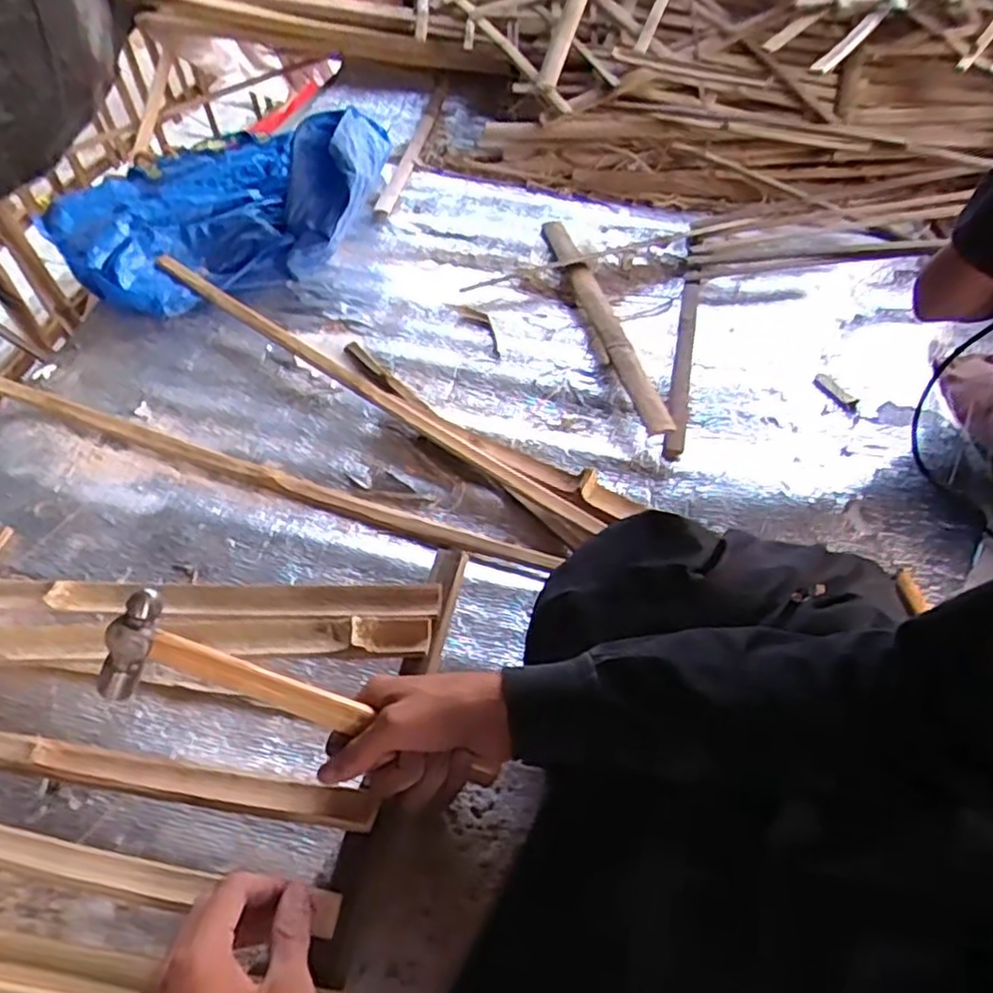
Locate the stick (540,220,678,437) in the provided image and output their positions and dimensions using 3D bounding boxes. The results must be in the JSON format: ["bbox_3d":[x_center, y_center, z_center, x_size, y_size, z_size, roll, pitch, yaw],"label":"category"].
[{"bbox_3d":[0.146,-0.257,0.992,0.041,0.030,0.488,-9,51,-11],"label":"stick"}]

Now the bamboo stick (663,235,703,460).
[{"bbox_3d":[0.264,-0.228,0.981,0.027,0.030,0.479,12,50,6],"label":"bamboo stick"}]

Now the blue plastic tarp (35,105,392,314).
[{"bbox_3d":[-0.434,-0.483,1.079,0.468,0.176,0.429,-21,54,-20],"label":"blue plastic tarp"}]

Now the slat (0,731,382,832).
[{"bbox_3d":[-0.327,0.201,0.540,0.506,0.011,0.027,3,49,15],"label":"slat"}]

